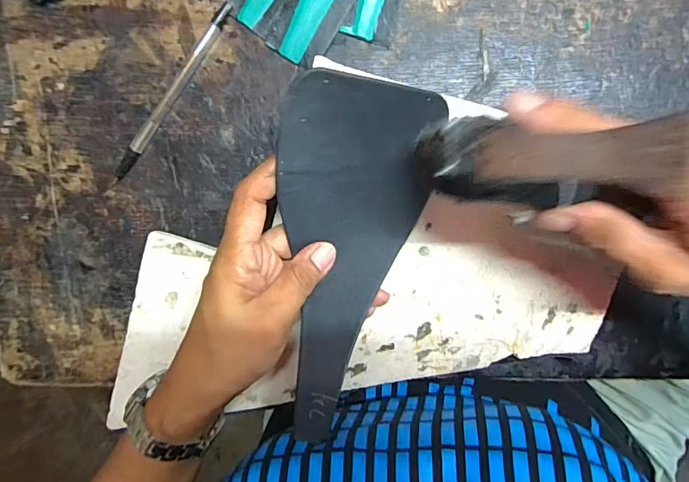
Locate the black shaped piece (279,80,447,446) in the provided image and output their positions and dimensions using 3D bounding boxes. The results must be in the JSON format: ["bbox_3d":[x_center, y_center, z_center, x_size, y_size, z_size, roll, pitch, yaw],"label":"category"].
[{"bbox_3d":[0.002,0.011,0.244,0.081,0.039,0.192,7,99,3],"label":"black shaped piece"}]

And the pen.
[{"bbox_3d":[-0.118,-0.099,0.295,0.011,0.006,0.139,36,97,-1],"label":"pen"}]

